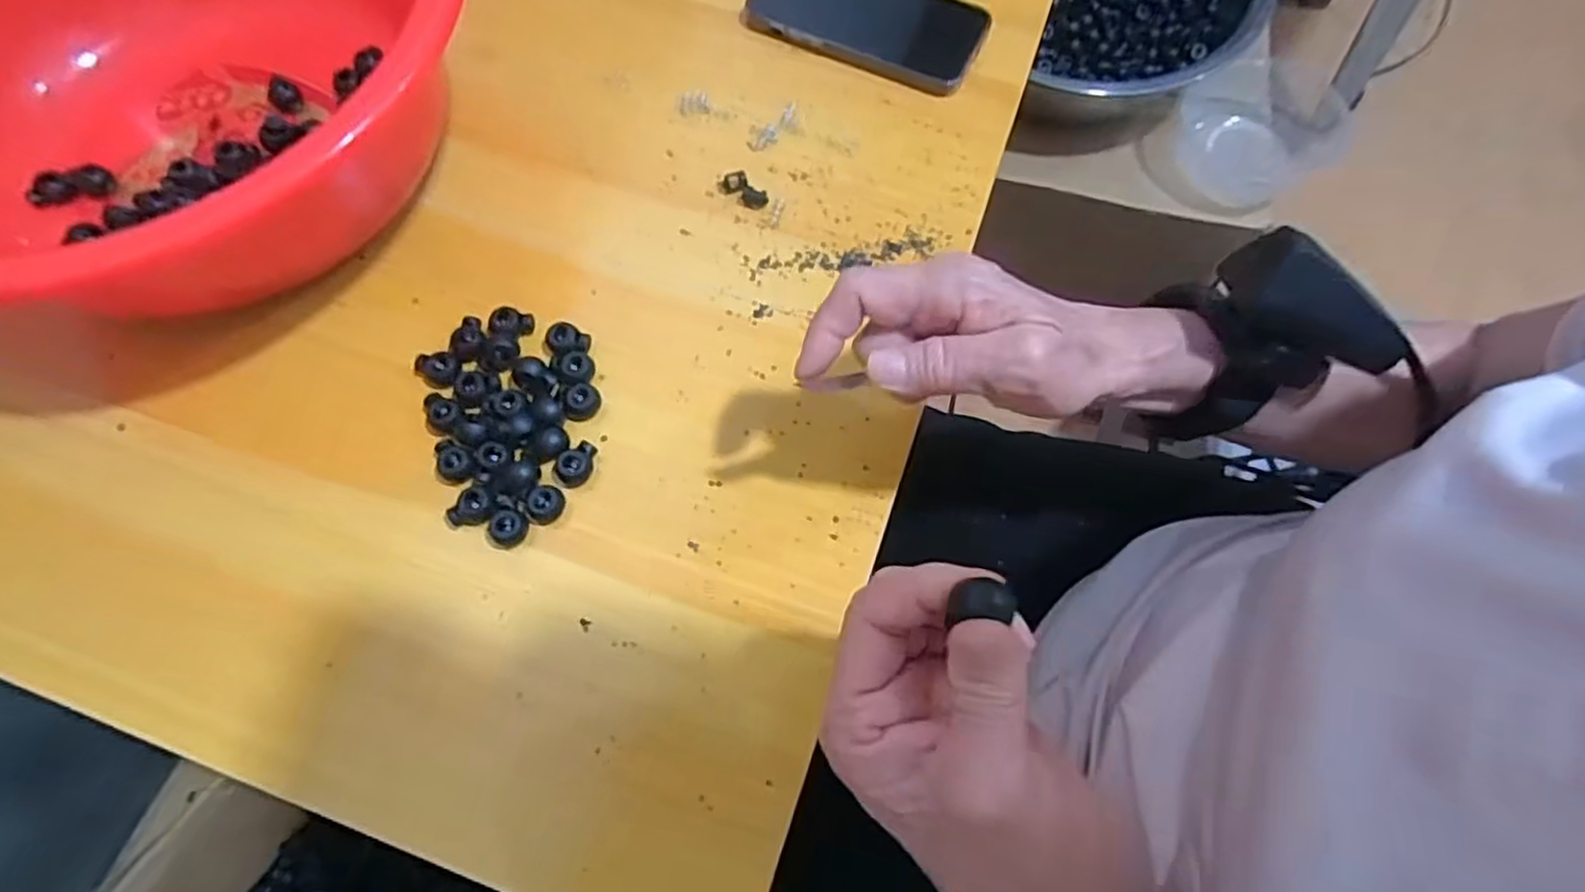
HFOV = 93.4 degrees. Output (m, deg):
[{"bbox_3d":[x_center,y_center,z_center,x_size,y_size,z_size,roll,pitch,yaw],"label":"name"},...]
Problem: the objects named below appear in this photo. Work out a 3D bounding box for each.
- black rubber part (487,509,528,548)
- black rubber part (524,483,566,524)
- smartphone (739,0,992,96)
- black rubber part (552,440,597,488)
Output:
[{"bbox_3d":[-0.135,0.040,0.356,0.018,0.011,0.016,-33,73,-12],"label":"black rubber part"},{"bbox_3d":[-0.120,0.028,0.361,0.019,0.010,0.015,-41,75,-14],"label":"black rubber part"},{"bbox_3d":[0.049,-0.279,0.484,0.148,0.011,0.077,24,71,8],"label":"smartphone"},{"bbox_3d":[-0.106,0.009,0.368,0.016,0.011,0.023,14,70,4],"label":"black rubber part"}]

